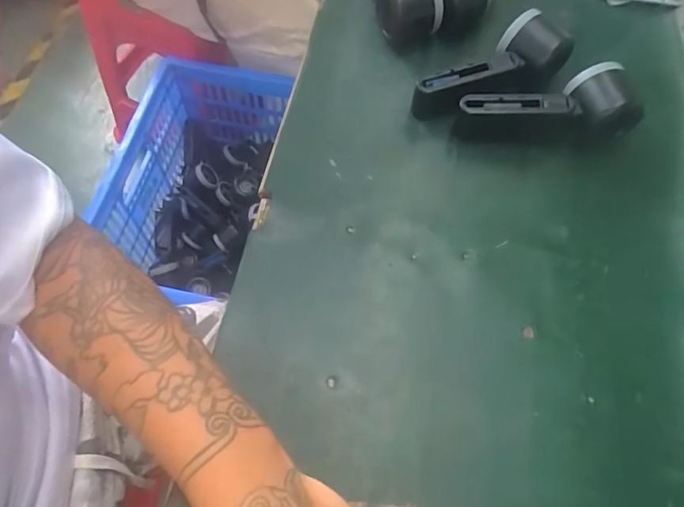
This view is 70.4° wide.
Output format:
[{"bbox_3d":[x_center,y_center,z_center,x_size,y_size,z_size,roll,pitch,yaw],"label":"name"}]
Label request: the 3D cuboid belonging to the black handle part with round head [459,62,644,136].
[{"bbox_3d":[0.193,-0.140,0.453,0.169,0.048,0.056,0,65,-3],"label":"black handle part with round head"}]

